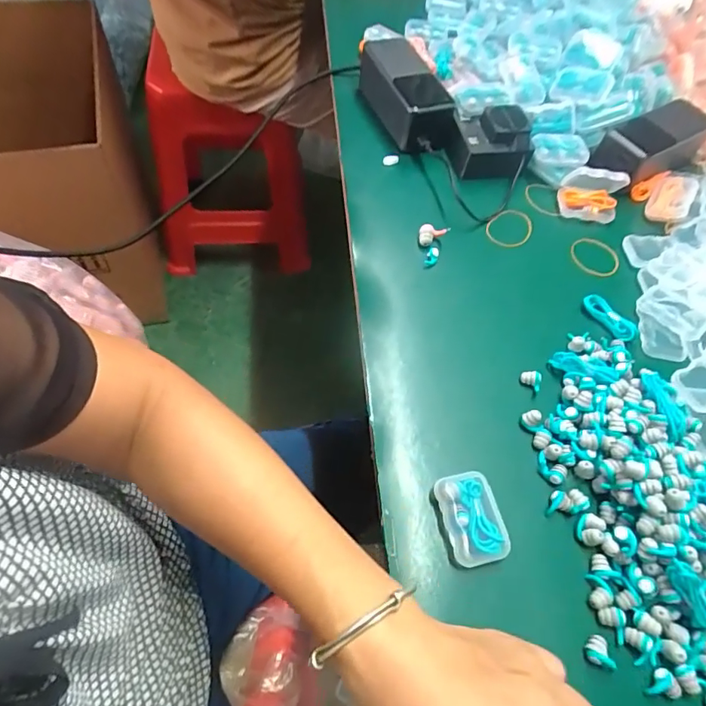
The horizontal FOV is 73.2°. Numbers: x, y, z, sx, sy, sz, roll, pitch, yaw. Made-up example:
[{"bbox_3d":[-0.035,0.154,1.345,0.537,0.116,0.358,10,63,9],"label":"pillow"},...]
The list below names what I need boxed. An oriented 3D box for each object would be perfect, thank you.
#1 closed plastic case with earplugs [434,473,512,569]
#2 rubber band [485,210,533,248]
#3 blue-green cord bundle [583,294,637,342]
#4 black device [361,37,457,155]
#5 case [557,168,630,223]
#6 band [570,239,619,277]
[{"bbox_3d":[0.076,0.107,0.306,0.036,0.016,0.054,-10,62,-13],"label":"closed plastic case with earplugs"},{"bbox_3d":[0.151,-0.120,0.456,0.039,0.005,0.054,36,62,14],"label":"rubber band"},{"bbox_3d":[0.218,-0.032,0.401,0.015,0.008,0.049,-32,68,-23],"label":"blue-green cord bundle"},{"bbox_3d":[0.055,-0.268,0.502,0.057,0.051,0.148,-14,63,-14],"label":"black device"},{"bbox_3d":[0.230,-0.154,0.459,0.056,0.035,0.031,19,59,4],"label":"case"},{"bbox_3d":[0.227,-0.091,0.448,0.045,0.004,0.048,4,58,-7],"label":"band"}]

